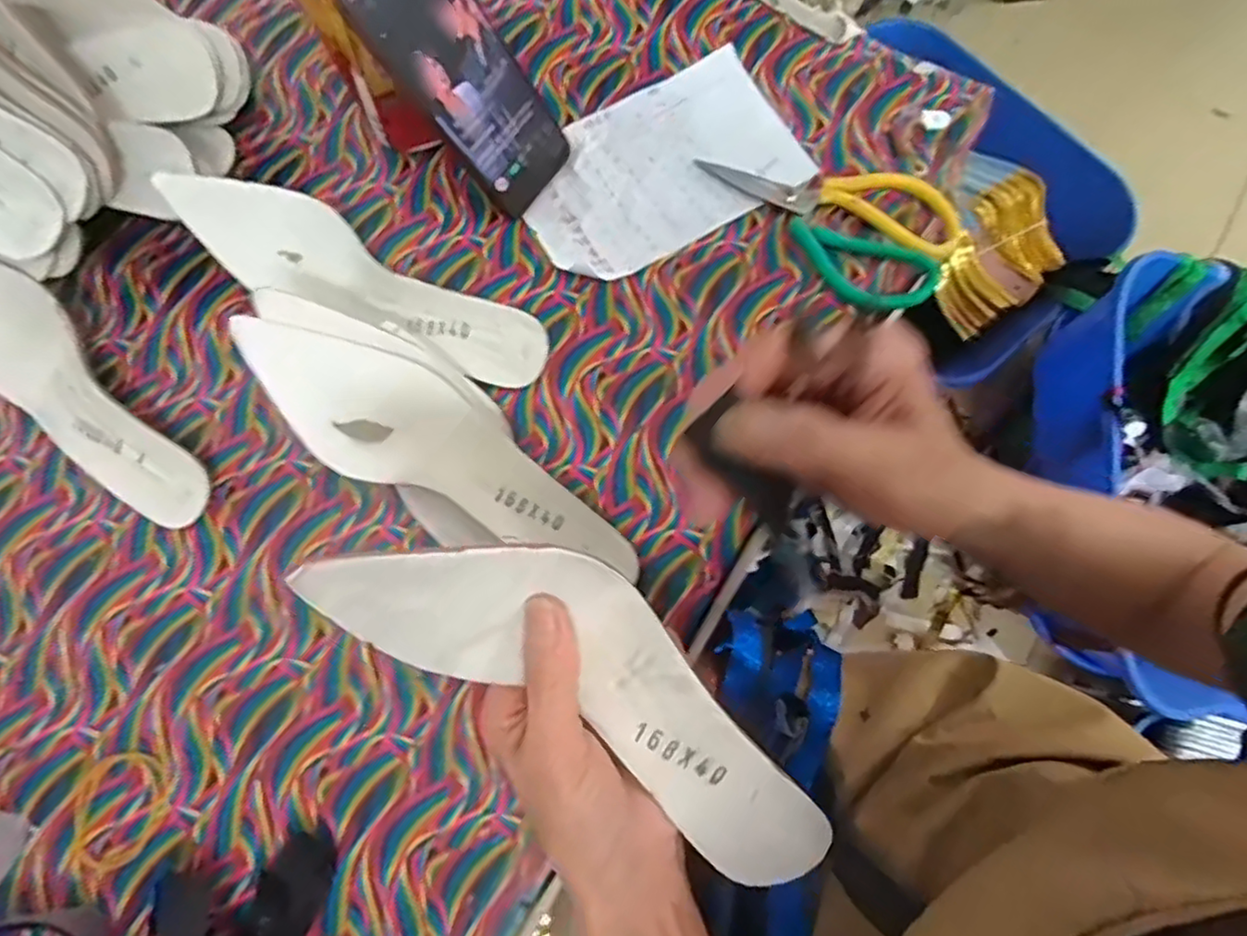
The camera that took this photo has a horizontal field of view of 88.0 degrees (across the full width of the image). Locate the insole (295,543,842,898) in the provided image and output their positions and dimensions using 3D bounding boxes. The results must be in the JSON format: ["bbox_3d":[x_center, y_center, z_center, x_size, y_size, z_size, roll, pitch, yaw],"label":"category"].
[{"bbox_3d":[-0.004,0.091,0.264,0.240,0.053,0.071,39,79,-16],"label":"insole"}]

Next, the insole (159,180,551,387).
[{"bbox_3d":[-0.168,-0.124,0.430,0.244,0.034,0.059,25,78,-5],"label":"insole"}]

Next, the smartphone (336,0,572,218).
[{"bbox_3d":[-0.099,-0.249,0.416,0.014,0.158,0.075,21,75,43],"label":"smartphone"}]

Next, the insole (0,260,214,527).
[{"bbox_3d":[-0.364,-0.057,0.415,0.246,0.034,0.066,43,81,-2],"label":"insole"}]

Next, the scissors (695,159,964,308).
[{"bbox_3d":[0.141,-0.175,0.457,0.178,0.010,0.100,19,77,6],"label":"scissors"}]

